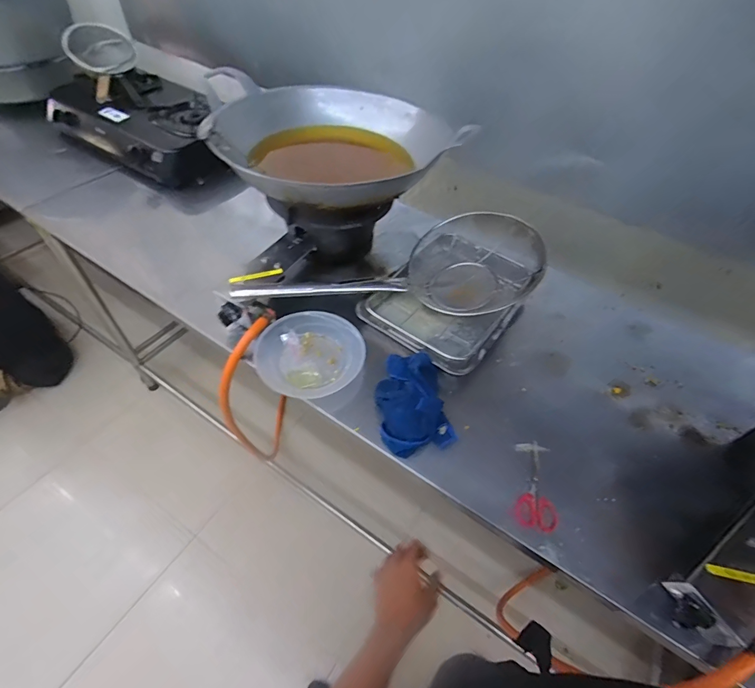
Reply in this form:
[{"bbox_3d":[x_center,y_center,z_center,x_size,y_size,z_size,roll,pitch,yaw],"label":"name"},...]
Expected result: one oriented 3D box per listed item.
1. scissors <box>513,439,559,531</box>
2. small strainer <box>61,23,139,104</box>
[{"bbox_3d":[0.274,0.240,0.691,0.067,0.010,0.150,13,51,5],"label":"scissors"},{"bbox_3d":[-0.864,-0.910,1.261,0.188,0.120,0.336,-19,55,-19],"label":"small strainer"}]

